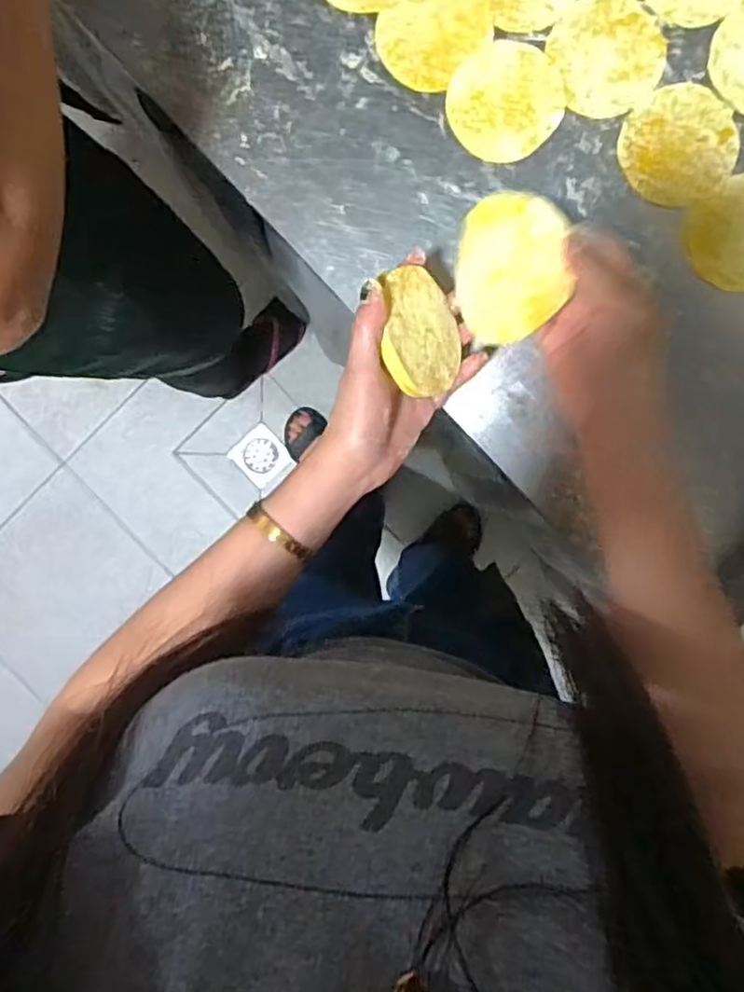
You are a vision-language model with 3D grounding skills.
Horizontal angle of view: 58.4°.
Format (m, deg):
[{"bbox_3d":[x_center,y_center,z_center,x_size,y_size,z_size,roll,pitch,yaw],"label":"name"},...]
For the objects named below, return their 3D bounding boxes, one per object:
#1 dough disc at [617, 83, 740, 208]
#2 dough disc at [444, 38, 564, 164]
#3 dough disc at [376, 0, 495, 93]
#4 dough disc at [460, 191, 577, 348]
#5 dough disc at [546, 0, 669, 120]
[{"bbox_3d":[0.227,-0.261,0.494,0.083,0.004,0.081,0,95,3],"label":"dough disc"},{"bbox_3d":[0.100,-0.294,0.496,0.084,0.004,0.083,0,95,3],"label":"dough disc"},{"bbox_3d":[0.044,-0.349,0.495,0.073,0.004,0.084,42,96,-1],"label":"dough disc"},{"bbox_3d":[0.086,-0.141,0.415,0.069,0.007,0.086,6,109,28],"label":"dough disc"},{"bbox_3d":[0.174,-0.326,0.489,0.079,0.004,0.085,0,95,3],"label":"dough disc"}]

